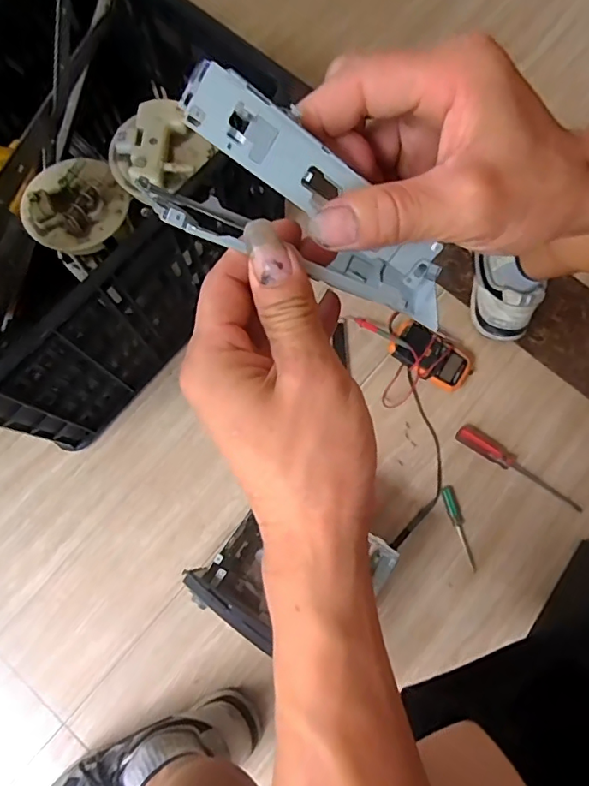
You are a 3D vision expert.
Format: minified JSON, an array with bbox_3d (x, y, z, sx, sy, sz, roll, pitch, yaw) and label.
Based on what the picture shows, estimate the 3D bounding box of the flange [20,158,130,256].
[{"bbox_3d":[-0.246,-0.208,0.566,0.111,0.034,0.092,-31,79,-7],"label":"flange"}]

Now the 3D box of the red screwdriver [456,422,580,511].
[{"bbox_3d":[0.323,0.104,0.726,0.196,0.022,0.032,32,78,7],"label":"red screwdriver"}]

